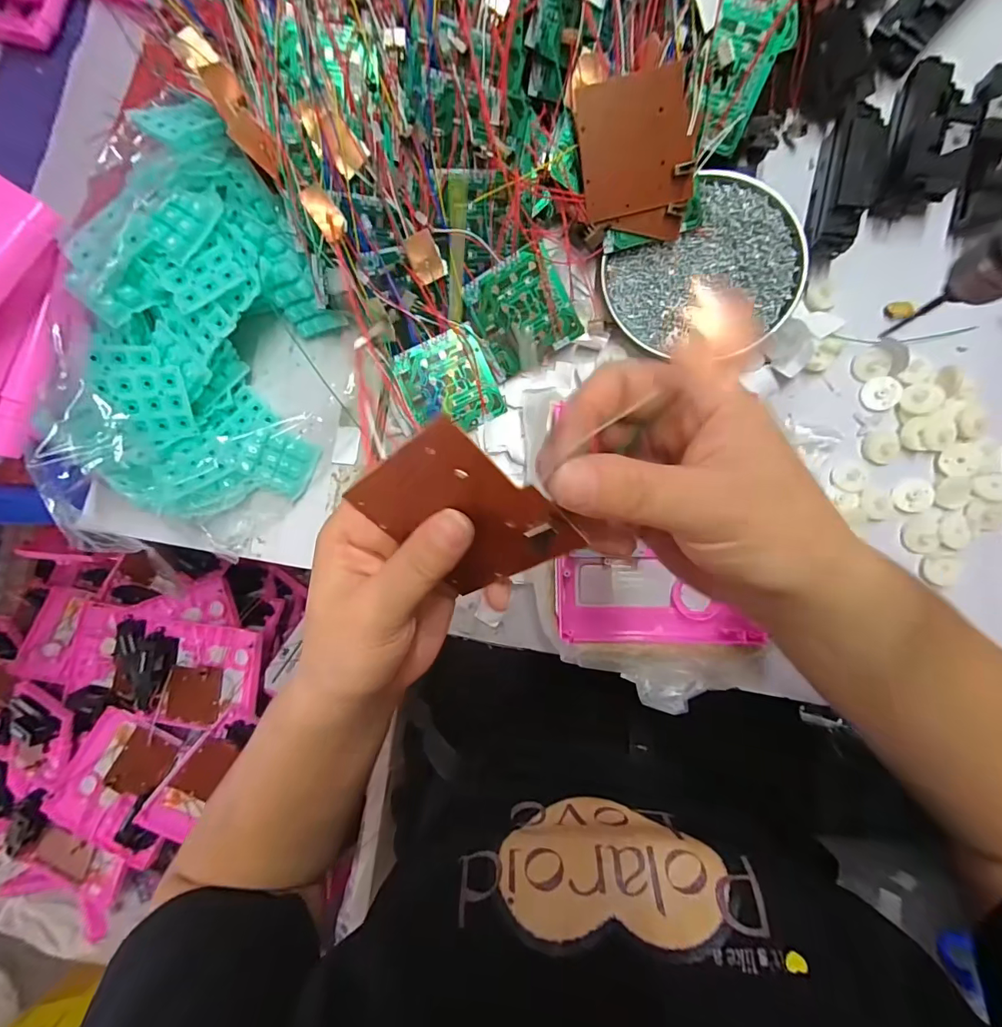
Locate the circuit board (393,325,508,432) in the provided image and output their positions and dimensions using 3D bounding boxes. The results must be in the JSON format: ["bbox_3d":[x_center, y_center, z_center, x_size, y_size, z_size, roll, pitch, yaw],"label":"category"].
[{"bbox_3d":[-0.039,-0.099,0.355,0.069,0.004,0.070,-25,105,1],"label":"circuit board"}]

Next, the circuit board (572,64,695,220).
[{"bbox_3d":[0.089,-0.242,0.303,0.073,0.004,0.072,-11,117,2],"label":"circuit board"}]

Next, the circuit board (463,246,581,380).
[{"bbox_3d":[0.015,-0.147,0.339,0.072,0.004,0.072,-24,107,17],"label":"circuit board"}]

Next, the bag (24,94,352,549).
[{"bbox_3d":[-0.206,-0.116,0.349,0.151,0.115,0.292,10,90,8],"label":"bag"}]

